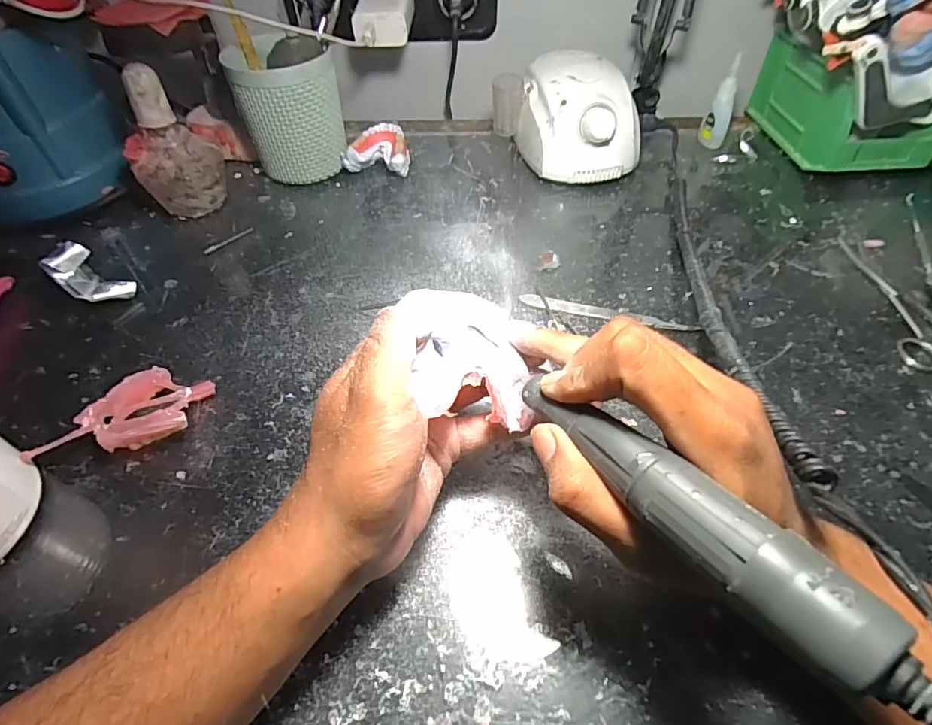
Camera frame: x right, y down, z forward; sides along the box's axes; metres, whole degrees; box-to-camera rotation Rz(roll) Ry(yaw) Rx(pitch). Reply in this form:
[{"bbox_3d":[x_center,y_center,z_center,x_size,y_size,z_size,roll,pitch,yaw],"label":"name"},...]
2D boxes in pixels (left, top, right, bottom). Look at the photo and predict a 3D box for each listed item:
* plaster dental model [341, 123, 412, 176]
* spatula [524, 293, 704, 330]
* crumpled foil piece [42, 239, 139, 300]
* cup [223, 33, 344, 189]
[{"bbox_3d":[-0.089,-0.218,0.515,0.064,0.031,0.053,5,51,5],"label":"plaster dental model"},{"bbox_3d":[0.106,-0.037,0.376,0.130,0.005,0.012,10,52,10],"label":"spatula"},{"bbox_3d":[-0.300,-0.068,0.396,0.071,0.027,0.033,24,55,19],"label":"crumpled foil piece"},{"bbox_3d":[-0.165,-0.239,0.480,0.091,0.109,0.081,-14,52,-10],"label":"cup"}]

